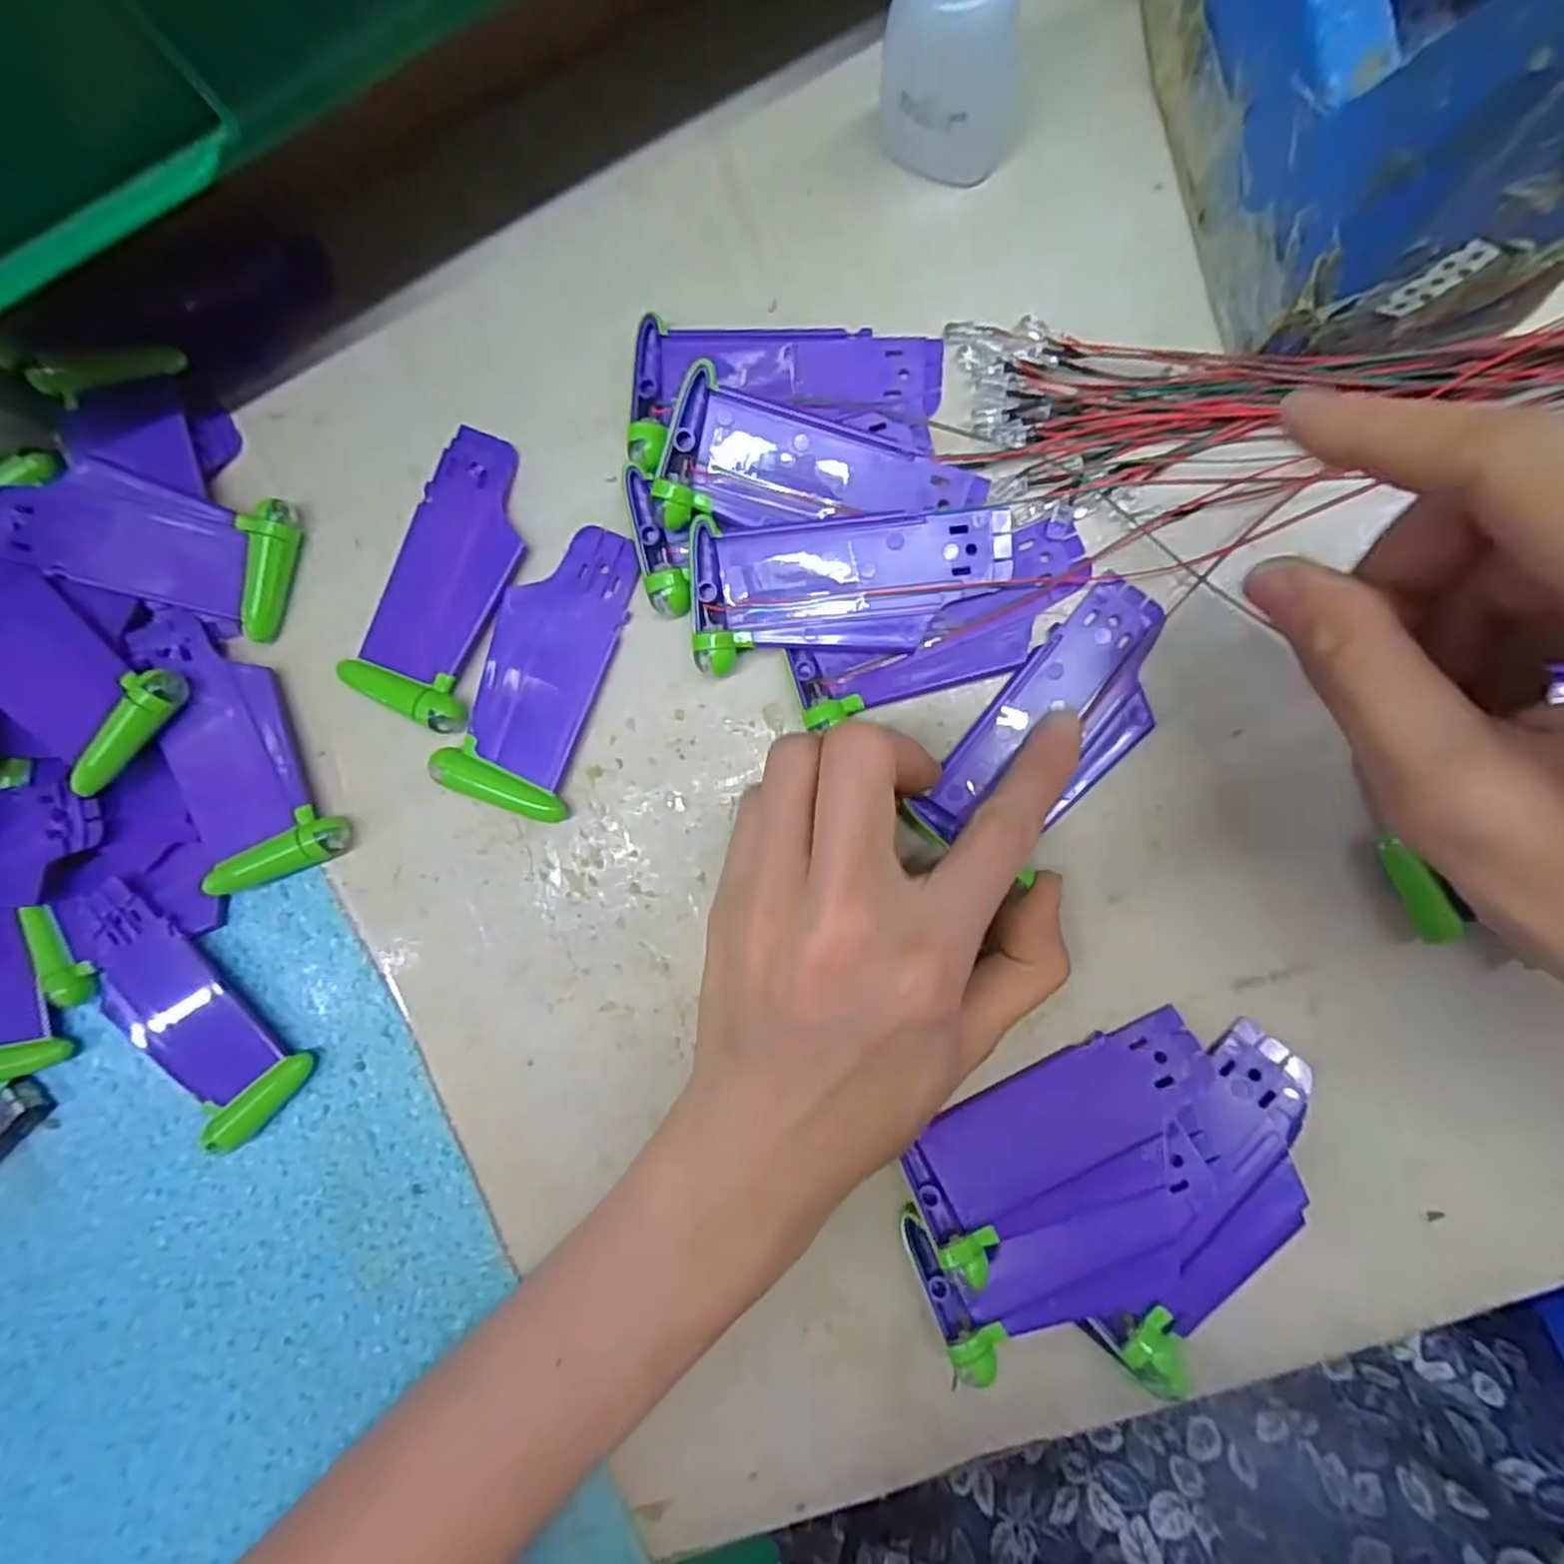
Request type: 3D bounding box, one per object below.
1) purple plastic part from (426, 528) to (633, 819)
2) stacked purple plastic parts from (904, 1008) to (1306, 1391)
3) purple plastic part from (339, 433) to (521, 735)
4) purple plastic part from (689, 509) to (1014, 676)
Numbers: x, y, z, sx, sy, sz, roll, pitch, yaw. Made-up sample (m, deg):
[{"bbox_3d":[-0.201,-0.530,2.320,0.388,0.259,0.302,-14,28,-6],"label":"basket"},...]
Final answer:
[{"bbox_3d":[-0.074,-0.036,0.228,0.038,0.007,0.089,21,95,6],"label":"purple plastic part"},{"bbox_3d":[0.092,0.116,0.203,0.116,0.023,0.072,-31,88,7],"label":"stacked purple plastic parts"},{"bbox_3d":[-0.105,-0.064,0.229,0.040,0.008,0.089,23,95,6],"label":"purple plastic part"},{"bbox_3d":[0.019,-0.055,0.213,0.089,0.010,0.042,0,92,7],"label":"purple plastic part"}]

